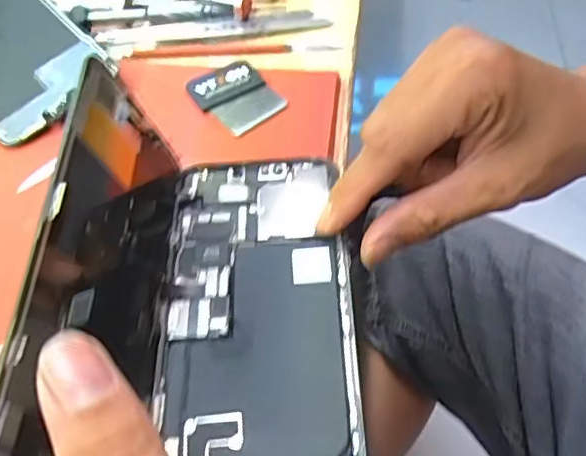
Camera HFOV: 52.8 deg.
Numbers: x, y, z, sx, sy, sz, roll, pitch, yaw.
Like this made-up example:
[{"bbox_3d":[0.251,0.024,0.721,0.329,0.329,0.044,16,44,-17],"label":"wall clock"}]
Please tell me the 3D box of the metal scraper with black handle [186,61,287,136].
[{"bbox_3d":[-0.031,-0.072,0.318,0.038,0.006,0.050,-33,59,-19],"label":"metal scraper with black handle"}]

